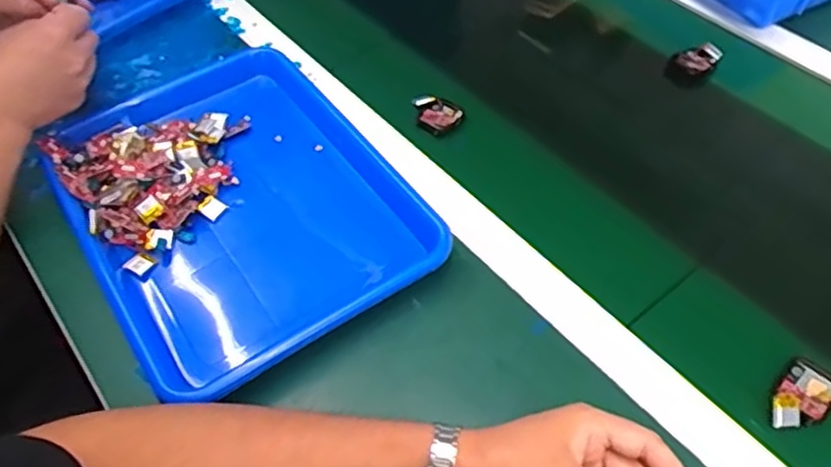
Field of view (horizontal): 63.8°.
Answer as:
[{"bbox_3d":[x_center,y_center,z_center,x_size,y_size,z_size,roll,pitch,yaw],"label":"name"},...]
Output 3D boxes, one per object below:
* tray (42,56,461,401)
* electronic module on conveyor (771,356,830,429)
[{"bbox_3d":[-0.157,-0.031,0.596,0.279,0.044,0.341,-30,57,-20],"label":"tray"},{"bbox_3d":[0.277,0.117,0.475,0.035,0.014,0.065,37,62,27],"label":"electronic module on conveyor"}]

